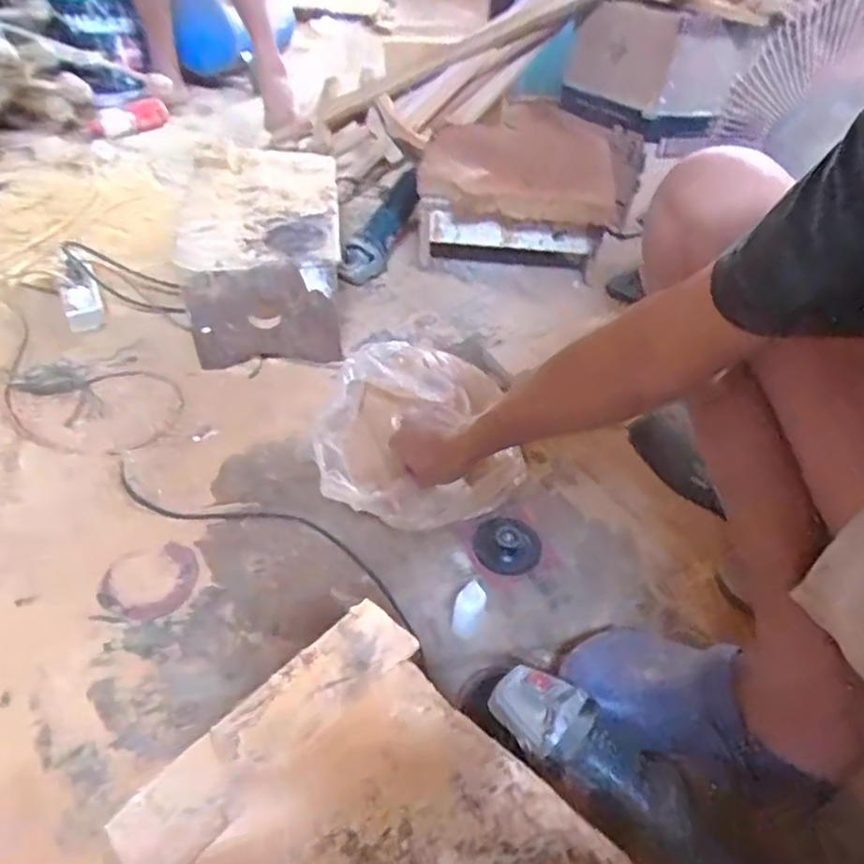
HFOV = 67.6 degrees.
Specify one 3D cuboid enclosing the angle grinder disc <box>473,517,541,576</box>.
[{"bbox_3d":[0.092,0.139,0.797,0.079,0.013,0.082,6,44,2],"label":"angle grinder disc"}]

